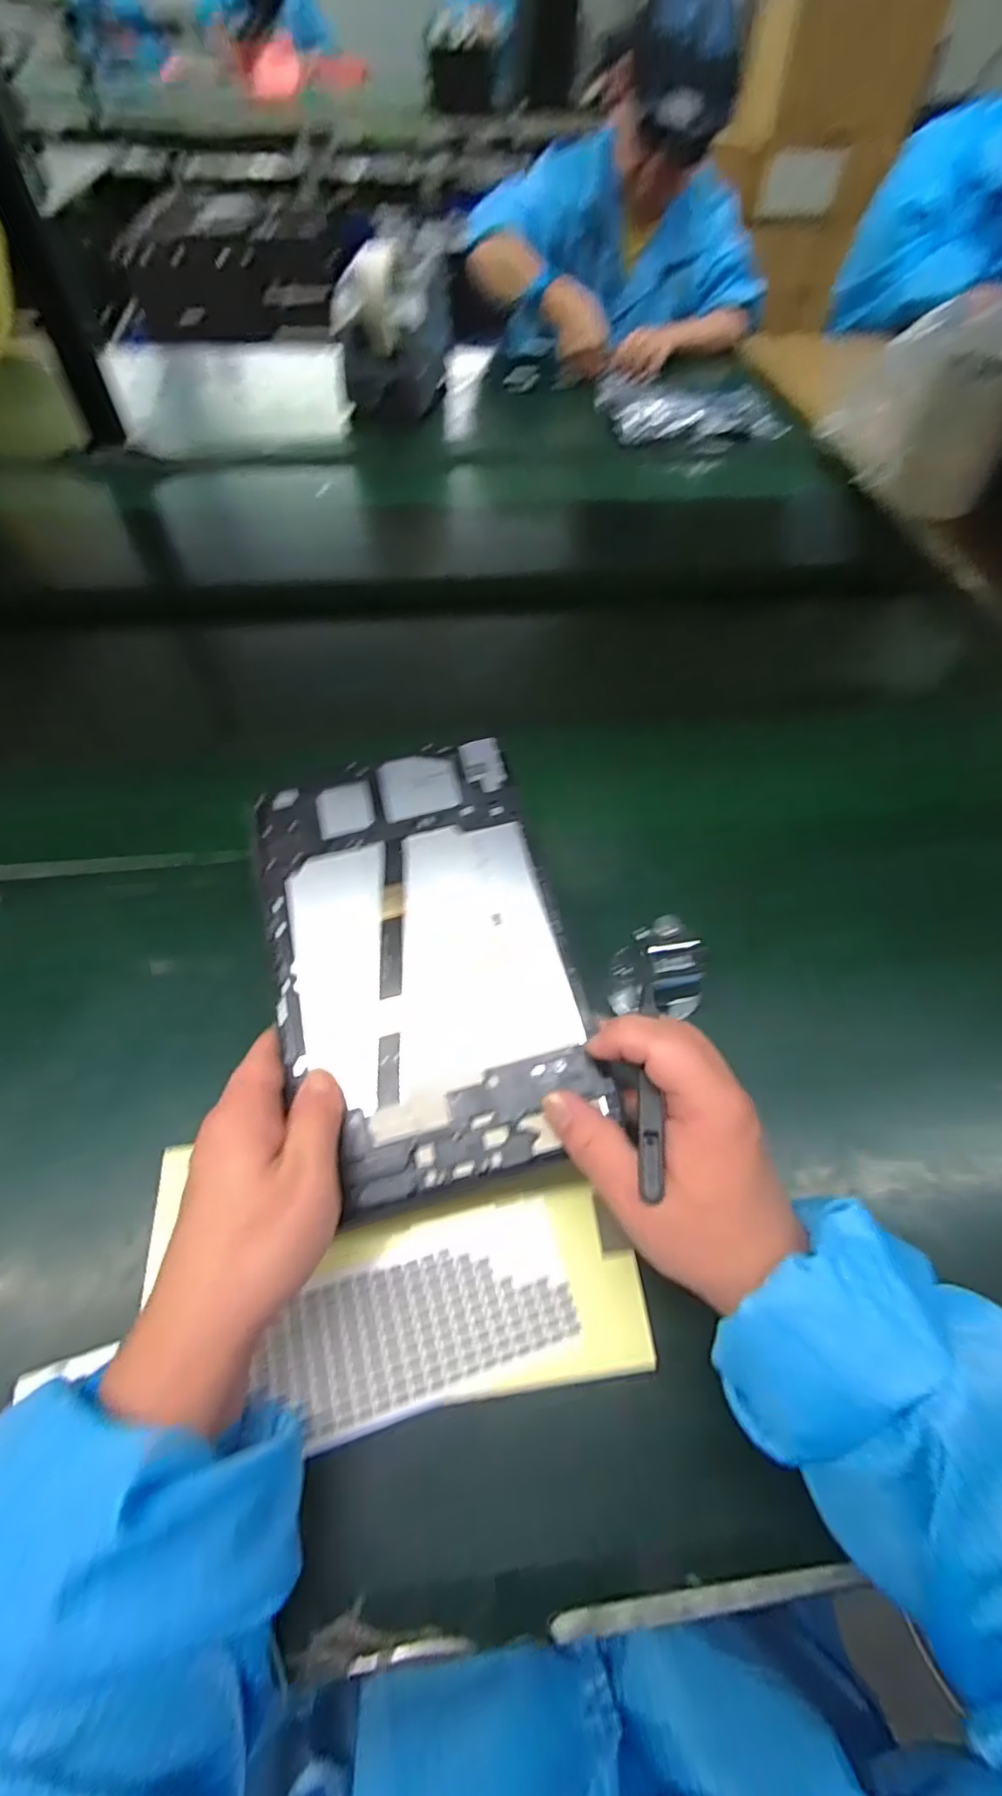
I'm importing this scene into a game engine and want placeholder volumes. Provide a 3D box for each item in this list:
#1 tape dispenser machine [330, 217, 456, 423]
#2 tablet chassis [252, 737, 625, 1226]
[{"bbox_3d":[-0.135,-0.724,0.804,0.142,0.174,0.106,-12,57,-10],"label":"tape dispenser machine"},{"bbox_3d":[-0.043,0.025,0.334,0.149,0.009,0.232,-15,67,-6],"label":"tablet chassis"}]

